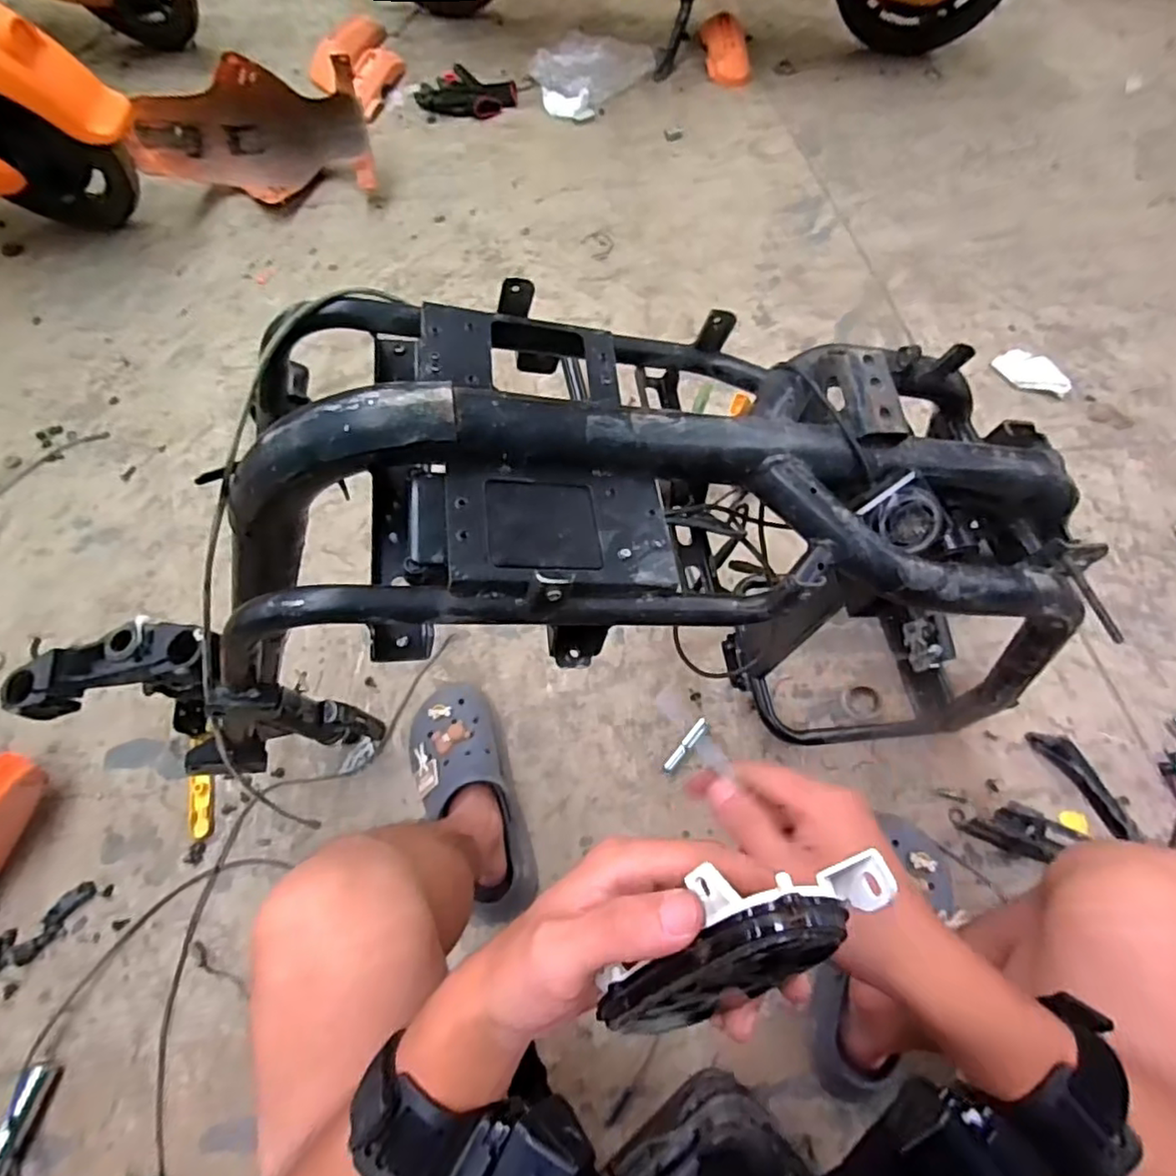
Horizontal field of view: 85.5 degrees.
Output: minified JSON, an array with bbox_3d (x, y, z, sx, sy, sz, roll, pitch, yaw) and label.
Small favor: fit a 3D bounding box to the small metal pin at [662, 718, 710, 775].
[{"bbox_3d":[0.122,0.197,0.794,0.015,0.019,0.083,41,71,19],"label":"small metal pin"}]

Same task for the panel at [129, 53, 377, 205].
[{"bbox_3d":[-0.658,-0.899,1.264,0.436,0.189,0.199,-10,64,-4],"label":"panel"}]

